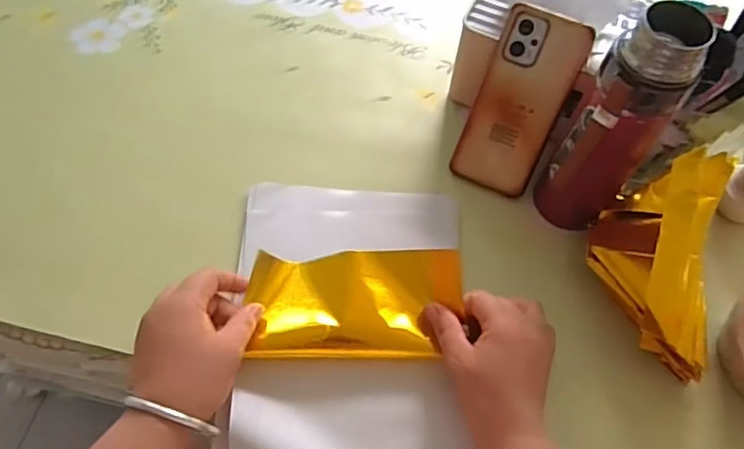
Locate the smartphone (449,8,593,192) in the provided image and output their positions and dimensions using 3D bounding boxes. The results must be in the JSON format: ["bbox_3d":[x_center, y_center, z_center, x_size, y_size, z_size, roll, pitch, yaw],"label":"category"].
[{"bbox_3d":[0.133,-0.108,0.532,0.077,0.161,0.009,23,25,10],"label":"smartphone"}]

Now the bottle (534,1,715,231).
[{"bbox_3d":[0.185,-0.066,0.458,0.064,0.206,0.060,33,64,14],"label":"bottle"}]

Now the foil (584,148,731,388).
[{"bbox_3d":[0.240,0.021,0.501,0.097,0.068,0.189,16,61,6],"label":"foil"}]

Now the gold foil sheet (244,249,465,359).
[{"bbox_3d":[-0.012,0.059,0.471,0.165,0.028,0.091,1,60,-3],"label":"gold foil sheet"}]

